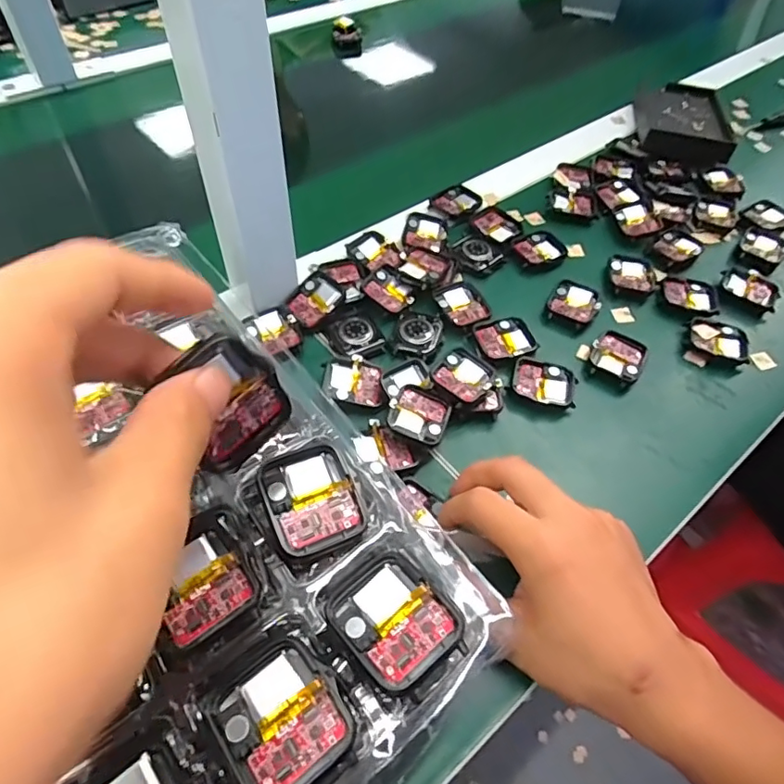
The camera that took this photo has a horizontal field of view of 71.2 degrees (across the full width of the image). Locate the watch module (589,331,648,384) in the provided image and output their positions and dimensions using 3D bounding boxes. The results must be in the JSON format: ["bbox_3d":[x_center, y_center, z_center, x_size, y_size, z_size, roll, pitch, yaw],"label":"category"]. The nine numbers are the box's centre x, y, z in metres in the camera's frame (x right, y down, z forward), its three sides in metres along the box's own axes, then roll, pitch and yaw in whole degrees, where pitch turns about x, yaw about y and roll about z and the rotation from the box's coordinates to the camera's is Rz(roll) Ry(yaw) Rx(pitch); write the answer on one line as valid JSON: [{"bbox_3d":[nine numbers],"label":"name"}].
[{"bbox_3d":[0.169,-0.027,0.409,0.037,0.009,0.044,27,57,16],"label":"watch module"}]

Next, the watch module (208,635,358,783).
[{"bbox_3d":[-0.036,0.104,0.177,0.036,0.007,0.042,-30,61,-23],"label":"watch module"}]

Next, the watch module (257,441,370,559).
[{"bbox_3d":[-0.033,0.042,0.222,0.036,0.011,0.041,-20,57,-17],"label":"watch module"}]

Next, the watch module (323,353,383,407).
[{"bbox_3d":[-0.026,-0.007,0.372,0.038,0.009,0.037,2,53,-2],"label":"watch module"}]

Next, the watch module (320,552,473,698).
[{"bbox_3d":[0.000,0.081,0.196,0.036,0.008,0.043,-33,62,-25],"label":"watch module"}]

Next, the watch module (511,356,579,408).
[{"bbox_3d":[0.107,-0.006,0.384,0.044,0.008,0.040,17,54,9],"label":"watch module"}]

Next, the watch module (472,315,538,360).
[{"bbox_3d":[0.085,-0.041,0.412,0.043,0.004,0.038,-11,55,-12],"label":"watch module"}]

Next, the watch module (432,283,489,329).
[{"bbox_3d":[0.055,-0.069,0.430,0.037,0.006,0.044,-19,57,-17],"label":"watch module"}]

